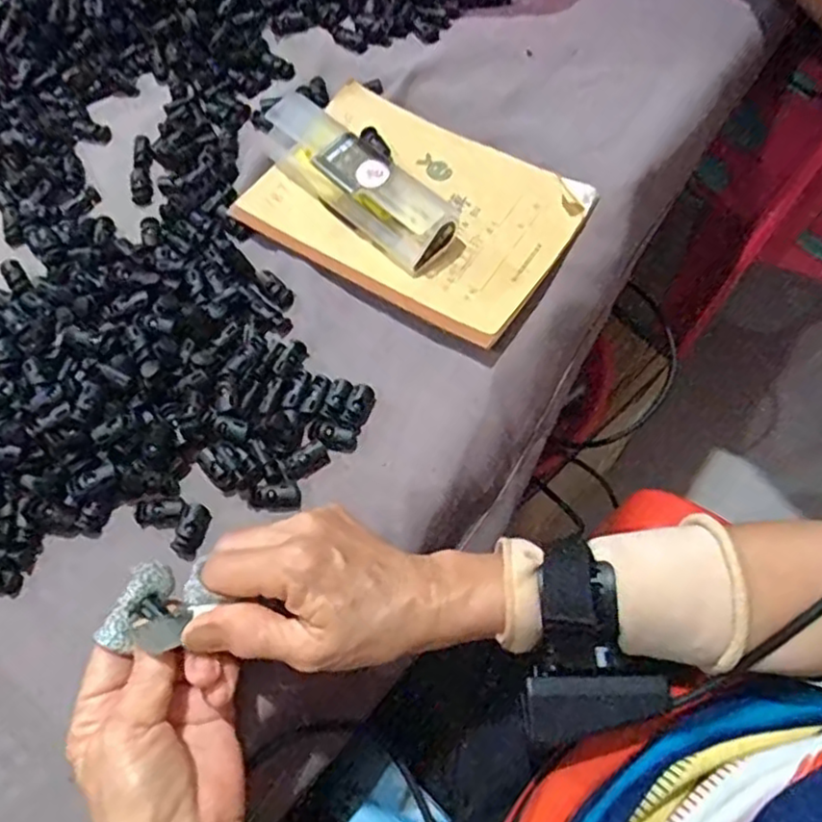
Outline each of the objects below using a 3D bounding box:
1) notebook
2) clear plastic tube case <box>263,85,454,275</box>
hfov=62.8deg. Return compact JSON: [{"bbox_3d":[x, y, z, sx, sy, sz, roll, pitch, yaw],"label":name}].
[{"bbox_3d":[0.001,-0.140,0.456,0.205,0.012,0.141,31,71,16],"label":"notebook"},{"bbox_3d":[-0.039,-0.155,0.449,0.040,0.034,0.156,-42,70,-15],"label":"clear plastic tube case"}]

